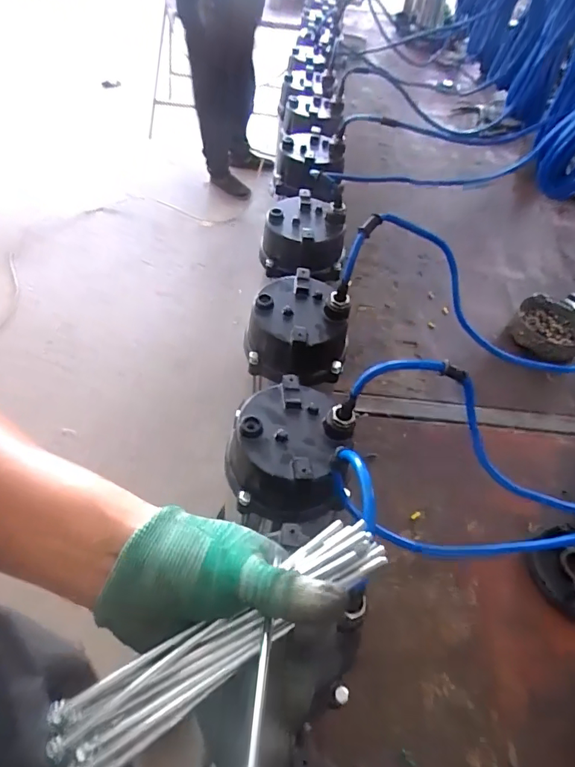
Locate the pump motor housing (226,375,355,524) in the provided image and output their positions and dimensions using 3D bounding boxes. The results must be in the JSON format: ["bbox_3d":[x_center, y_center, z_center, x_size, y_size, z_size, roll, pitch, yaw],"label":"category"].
[{"bbox_3d":[0.000,0.066,0.464,0.106,0.083,0.123,10,50,2],"label":"pump motor housing"}]

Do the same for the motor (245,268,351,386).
[{"bbox_3d":[0.013,-0.067,0.562,0.113,0.087,0.113,10,50,3],"label":"motor"}]

